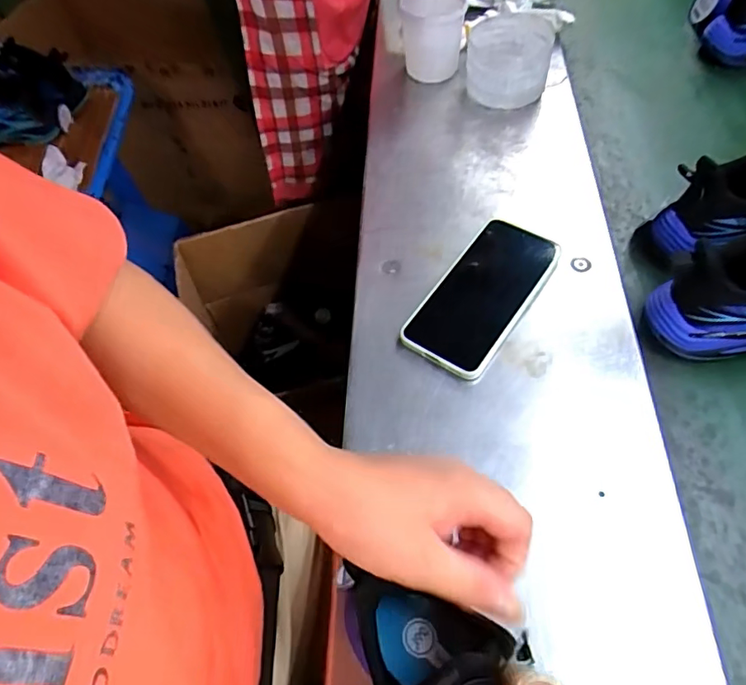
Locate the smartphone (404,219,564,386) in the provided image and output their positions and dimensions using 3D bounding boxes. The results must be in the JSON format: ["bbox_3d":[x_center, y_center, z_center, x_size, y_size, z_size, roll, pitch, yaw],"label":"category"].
[{"bbox_3d":[0.098,-0.045,0.462,0.075,0.012,0.165,28,64,26],"label":"smartphone"}]

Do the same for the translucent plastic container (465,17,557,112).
[{"bbox_3d":[0.154,-0.325,0.606,0.091,0.071,0.086,9,58,8],"label":"translucent plastic container"}]

